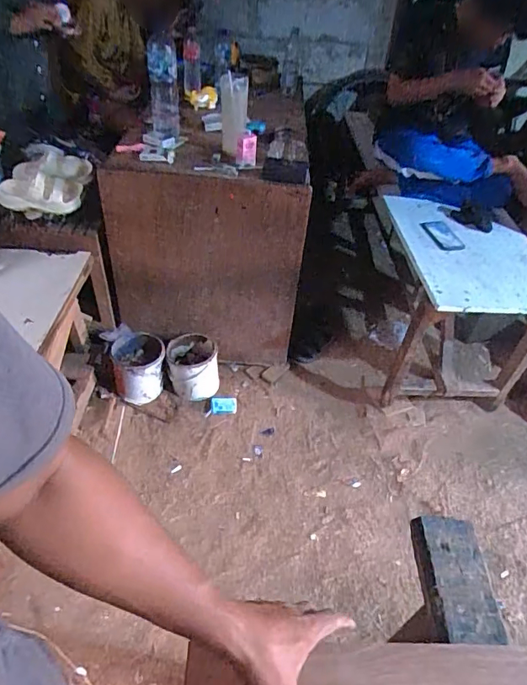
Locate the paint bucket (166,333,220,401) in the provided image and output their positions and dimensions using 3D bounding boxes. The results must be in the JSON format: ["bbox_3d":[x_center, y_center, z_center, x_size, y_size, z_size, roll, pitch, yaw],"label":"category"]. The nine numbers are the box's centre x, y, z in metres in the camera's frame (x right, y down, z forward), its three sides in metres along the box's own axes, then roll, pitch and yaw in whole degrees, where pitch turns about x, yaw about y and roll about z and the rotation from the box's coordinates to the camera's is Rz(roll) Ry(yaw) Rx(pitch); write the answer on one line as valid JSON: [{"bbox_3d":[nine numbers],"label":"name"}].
[{"bbox_3d":[-0.266,0.093,1.808,0.181,0.195,0.189,4,44,-3],"label":"paint bucket"}]

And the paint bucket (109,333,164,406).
[{"bbox_3d":[-0.457,0.097,1.759,0.184,0.178,0.198,4,44,-3],"label":"paint bucket"}]

